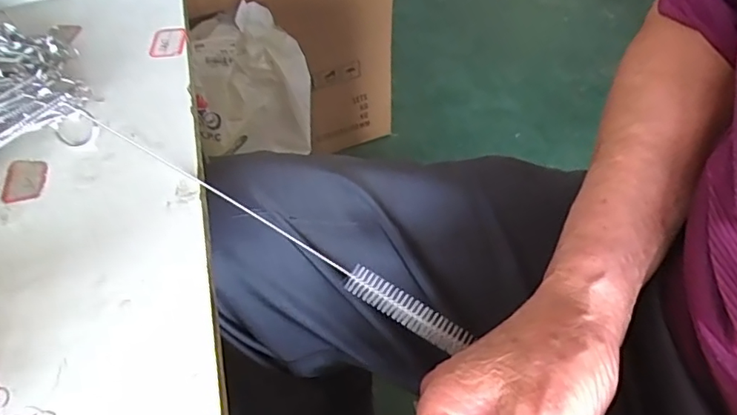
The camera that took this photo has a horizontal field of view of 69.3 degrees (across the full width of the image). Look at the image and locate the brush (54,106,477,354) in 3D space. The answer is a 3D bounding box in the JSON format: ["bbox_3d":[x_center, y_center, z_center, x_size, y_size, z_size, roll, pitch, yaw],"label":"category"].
[{"bbox_3d":[-0.069,0.009,0.312,0.275,0.019,0.023,29,55,9],"label":"brush"}]

